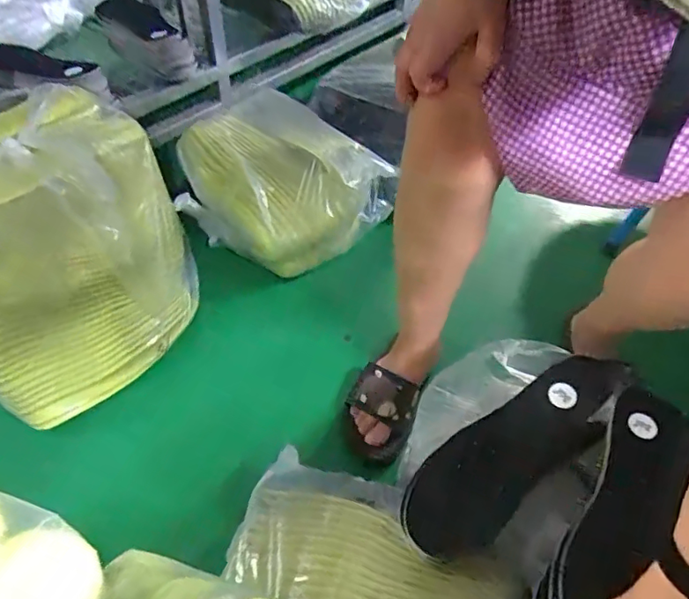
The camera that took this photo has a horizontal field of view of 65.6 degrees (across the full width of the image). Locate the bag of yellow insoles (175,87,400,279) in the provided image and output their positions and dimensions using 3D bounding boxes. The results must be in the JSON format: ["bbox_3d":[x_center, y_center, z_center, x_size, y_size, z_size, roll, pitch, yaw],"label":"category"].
[{"bbox_3d":[-0.116,-0.190,0.901,0.311,0.173,0.254,28,55,18],"label":"bag of yellow insoles"}]

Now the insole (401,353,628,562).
[{"bbox_3d":[0.175,0.151,0.550,0.270,0.024,0.087,-39,61,-10],"label":"insole"}]

